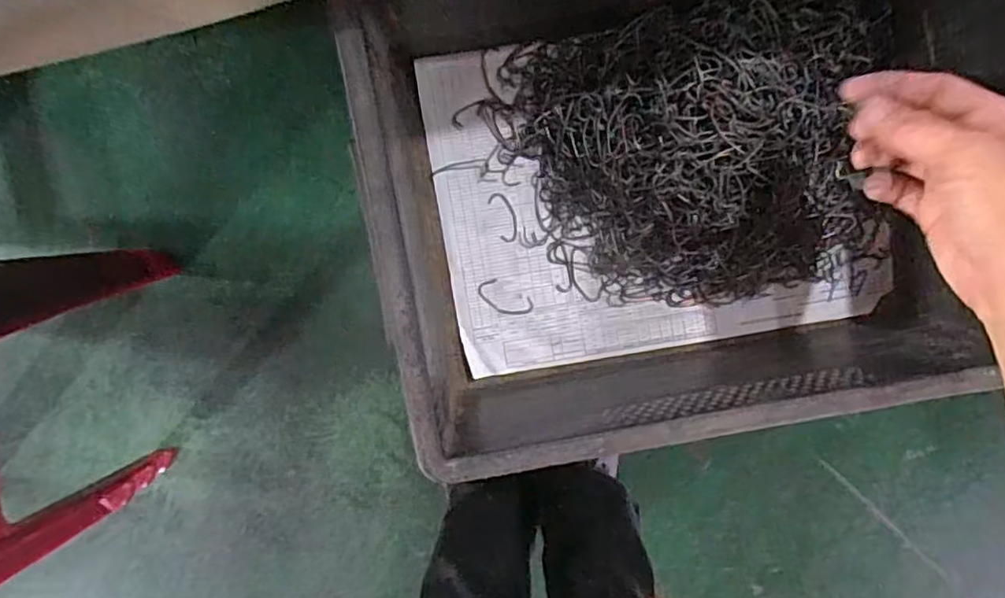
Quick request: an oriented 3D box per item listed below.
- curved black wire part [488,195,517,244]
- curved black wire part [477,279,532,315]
[{"bbox_3d":[0.002,-0.053,0.402,0.015,0.004,0.033,-18,99,5],"label":"curved black wire part"},{"bbox_3d":[0.002,0.001,0.406,0.037,0.004,0.018,28,99,-3],"label":"curved black wire part"}]

